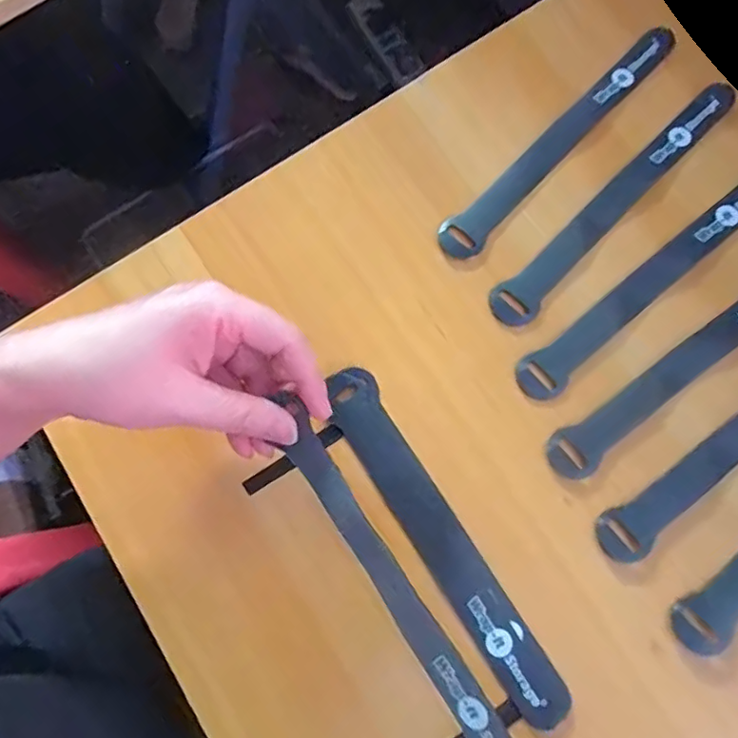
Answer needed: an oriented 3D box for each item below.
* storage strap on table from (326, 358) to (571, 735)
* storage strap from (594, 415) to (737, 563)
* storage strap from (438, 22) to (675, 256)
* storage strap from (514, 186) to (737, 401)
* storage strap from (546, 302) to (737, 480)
[{"bbox_3d":[0.036,0.086,0.294,0.028,0.006,0.195,-30,77,-8],"label":"storage strap on table"},{"bbox_3d":[0.207,0.033,0.308,0.210,0.005,0.024,-35,77,-9],"label":"storage strap"},{"bbox_3d":[0.121,-0.142,0.352,0.025,0.007,0.214,44,79,11],"label":"storage strap"},{"bbox_3d":[0.168,-0.055,0.331,0.214,0.004,0.024,-39,78,-10],"label":"storage strap"},{"bbox_3d":[0.186,-0.007,0.318,0.213,0.004,0.025,-34,77,-9],"label":"storage strap"}]

